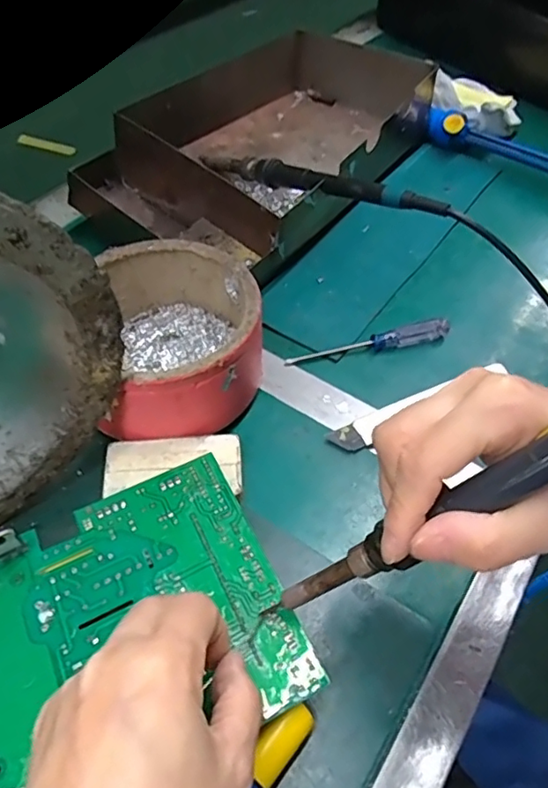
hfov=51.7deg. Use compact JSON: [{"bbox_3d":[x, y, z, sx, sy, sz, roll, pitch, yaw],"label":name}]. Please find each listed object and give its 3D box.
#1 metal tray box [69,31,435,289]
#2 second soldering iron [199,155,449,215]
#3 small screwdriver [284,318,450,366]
[{"bbox_3d":[0.001,-0.218,0.496,0.180,0.072,0.322,31,57,20],"label":"metal tray box"},{"bbox_3d":[0.027,-0.165,0.437,0.227,0.016,0.017,26,54,33],"label":"second soldering iron"},{"bbox_3d":[0.068,-0.036,0.391,0.121,0.012,0.013,-14,54,-13],"label":"small screwdriver"}]

